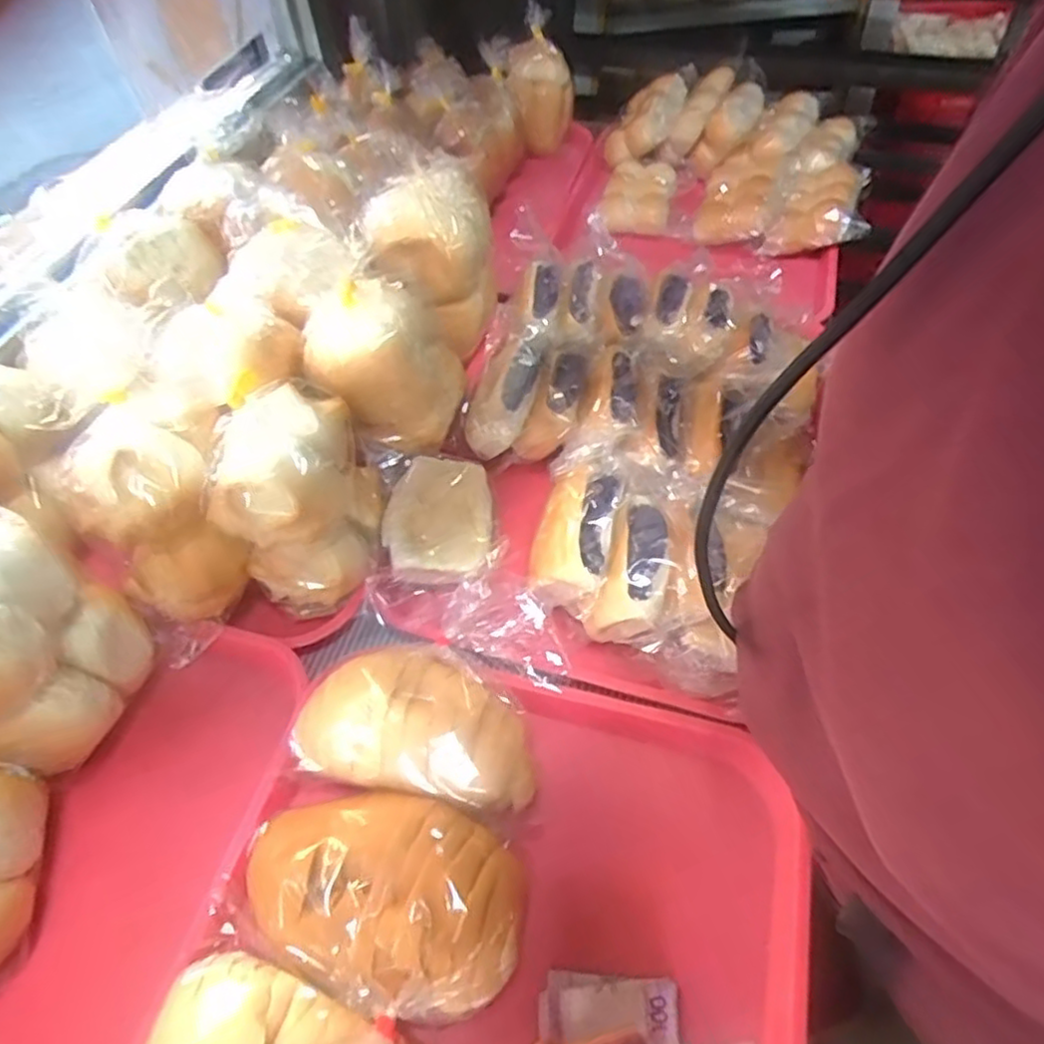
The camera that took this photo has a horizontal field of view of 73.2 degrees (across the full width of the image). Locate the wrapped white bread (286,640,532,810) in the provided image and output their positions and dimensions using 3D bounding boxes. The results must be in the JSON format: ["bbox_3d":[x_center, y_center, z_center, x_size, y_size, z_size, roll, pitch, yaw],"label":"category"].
[{"bbox_3d":[-0.056,0.107,0.403,0.131,0.052,0.087,6,52,10],"label":"wrapped white bread"}]

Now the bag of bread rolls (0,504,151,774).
[{"bbox_3d":[-0.294,0.066,0.401,0.087,0.122,0.113,7,52,11],"label":"bag of bread rolls"}]

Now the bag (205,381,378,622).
[{"bbox_3d":[-0.147,-0.022,0.478,0.082,0.111,0.117,2,51,6],"label":"bag"}]

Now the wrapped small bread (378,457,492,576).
[{"bbox_3d":[-0.060,-0.005,0.508,0.077,0.032,0.093,-11,51,-4],"label":"wrapped small bread"}]

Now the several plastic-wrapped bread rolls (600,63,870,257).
[{"bbox_3d":[0.238,-0.424,0.815,0.294,0.078,0.256,11,53,14],"label":"several plastic-wrapped bread rolls"}]

